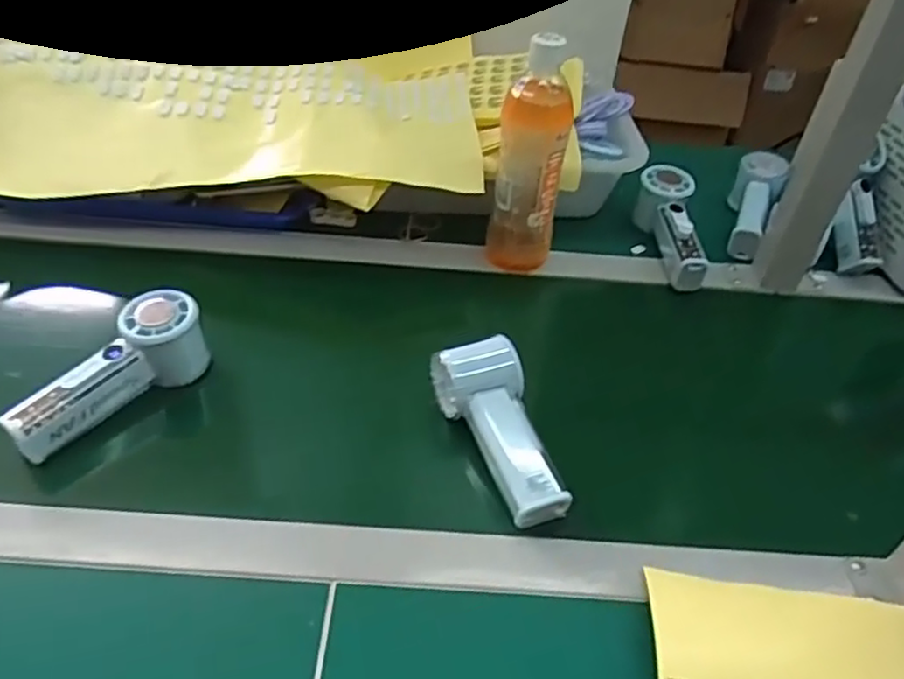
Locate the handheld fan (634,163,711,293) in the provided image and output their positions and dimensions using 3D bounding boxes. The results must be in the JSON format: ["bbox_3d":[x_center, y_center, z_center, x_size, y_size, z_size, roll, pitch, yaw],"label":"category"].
[{"bbox_3d":[0.230,-0.120,0.709,0.053,0.057,0.148,6,44,-3],"label":"handheld fan"}]

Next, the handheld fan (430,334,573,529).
[{"bbox_3d":[0.038,0.064,0.498,0.059,0.039,0.141,-11,47,-19],"label":"handheld fan"}]

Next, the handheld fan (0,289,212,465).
[{"bbox_3d":[-0.263,0.024,0.514,0.052,0.055,0.150,35,50,25],"label":"handheld fan"}]

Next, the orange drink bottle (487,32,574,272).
[{"bbox_3d":[0.075,-0.167,0.633,0.067,0.207,0.070,9,44,1],"label":"orange drink bottle"}]

